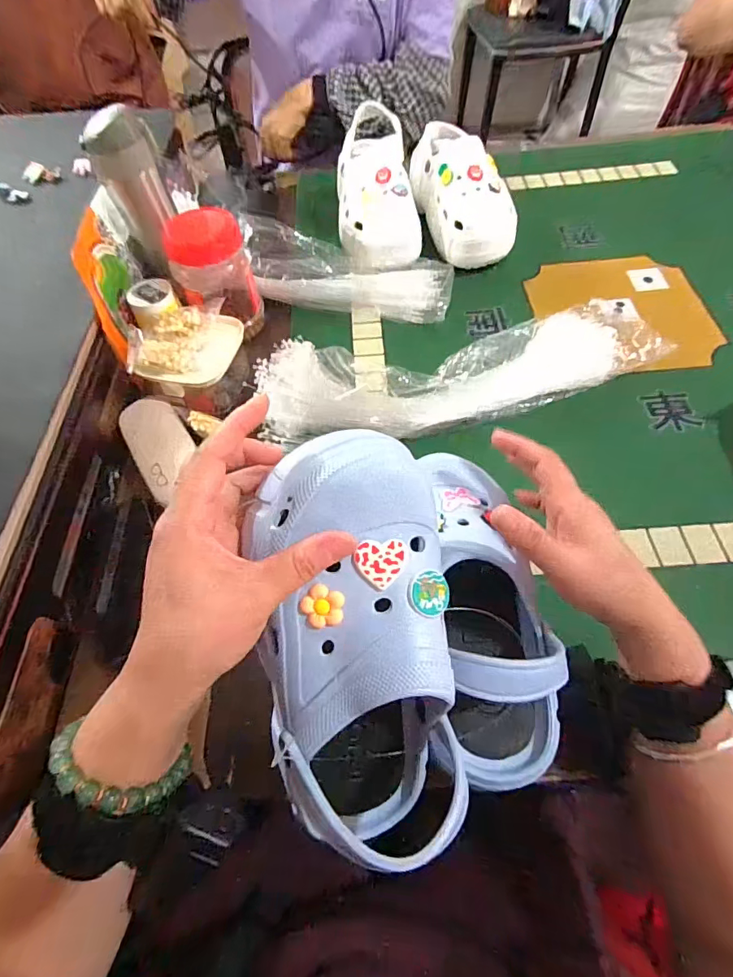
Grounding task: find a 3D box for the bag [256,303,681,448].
[{"bbox_3d":[0.117,-0.143,0.548,0.485,0.056,0.157,-11,59,-4],"label":"bag"}]

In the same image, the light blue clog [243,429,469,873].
[{"bbox_3d":[-0.004,0.102,0.256,0.101,0.090,0.255,-5,99,-4],"label":"light blue clog"}]

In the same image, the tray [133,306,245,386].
[{"bbox_3d":[-0.203,-0.159,0.526,0.097,0.032,0.095,11,60,9],"label":"tray"}]

